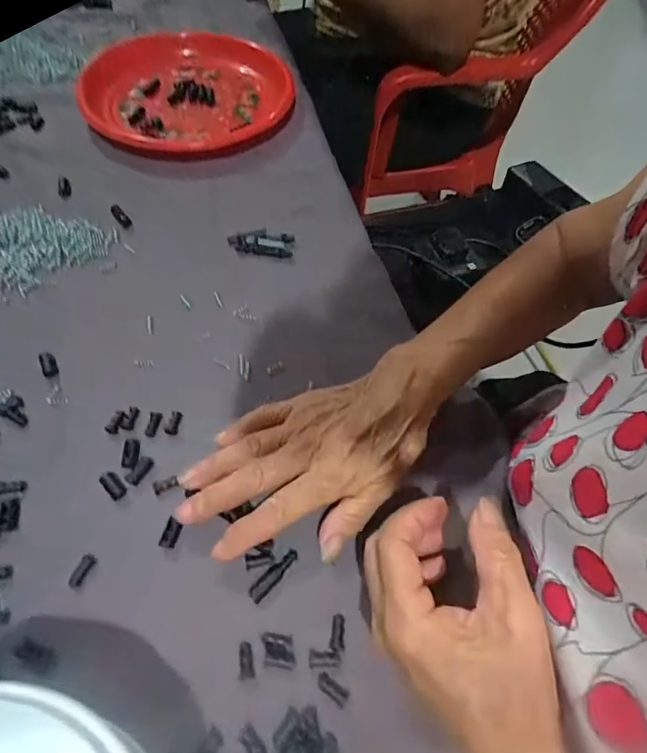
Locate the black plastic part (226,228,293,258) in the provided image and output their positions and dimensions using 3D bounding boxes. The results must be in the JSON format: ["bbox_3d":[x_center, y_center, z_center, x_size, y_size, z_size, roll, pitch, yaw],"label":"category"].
[{"bbox_3d":[-0.055,-0.120,0.422,0.056,0.006,0.024,7,58,2],"label":"black plastic part"}]

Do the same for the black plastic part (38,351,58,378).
[{"bbox_3d":[-0.199,-0.009,0.343,0.011,0.005,0.021,-24,63,-18],"label":"black plastic part"}]

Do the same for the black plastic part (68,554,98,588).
[{"bbox_3d":[-0.140,0.113,0.276,0.007,0.007,0.019,24,60,12],"label":"black plastic part"}]

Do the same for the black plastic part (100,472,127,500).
[{"bbox_3d":[-0.133,0.070,0.303,0.010,0.007,0.019,-38,68,-24],"label":"black plastic part"}]

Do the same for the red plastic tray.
[{"bbox_3d":[-0.140,-0.307,0.511,0.202,0.041,0.203,13,58,4],"label":"red plastic tray"}]

